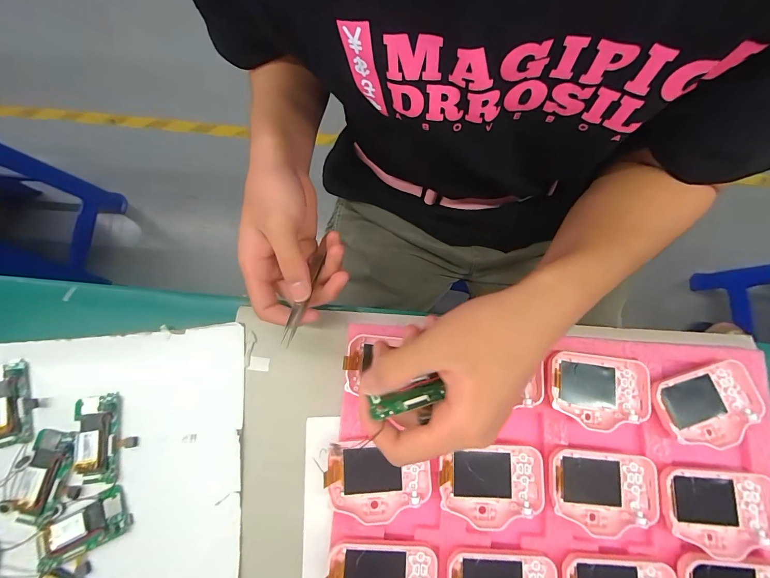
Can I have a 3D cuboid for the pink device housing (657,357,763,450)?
[{"bbox_3d":[0.277,0.102,0.289,0.083,0.014,0.061,-17,79,-4],"label":"pink device housing"}]

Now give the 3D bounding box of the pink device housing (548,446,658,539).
[{"bbox_3d":[0.176,0.166,0.276,0.083,0.014,0.061,5,78,1],"label":"pink device housing"}]

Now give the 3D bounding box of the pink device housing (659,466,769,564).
[{"bbox_3d":[0.266,0.179,0.272,0.086,0.016,0.061,5,78,1],"label":"pink device housing"}]

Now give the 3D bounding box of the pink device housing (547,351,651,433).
[{"bbox_3d":[0.186,0.089,0.295,0.079,0.011,0.062,9,78,2],"label":"pink device housing"}]

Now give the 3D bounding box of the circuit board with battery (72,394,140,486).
[{"bbox_3d":[-0.248,0.130,0.297,0.049,0.010,0.073,-14,78,-3],"label":"circuit board with battery"}]

